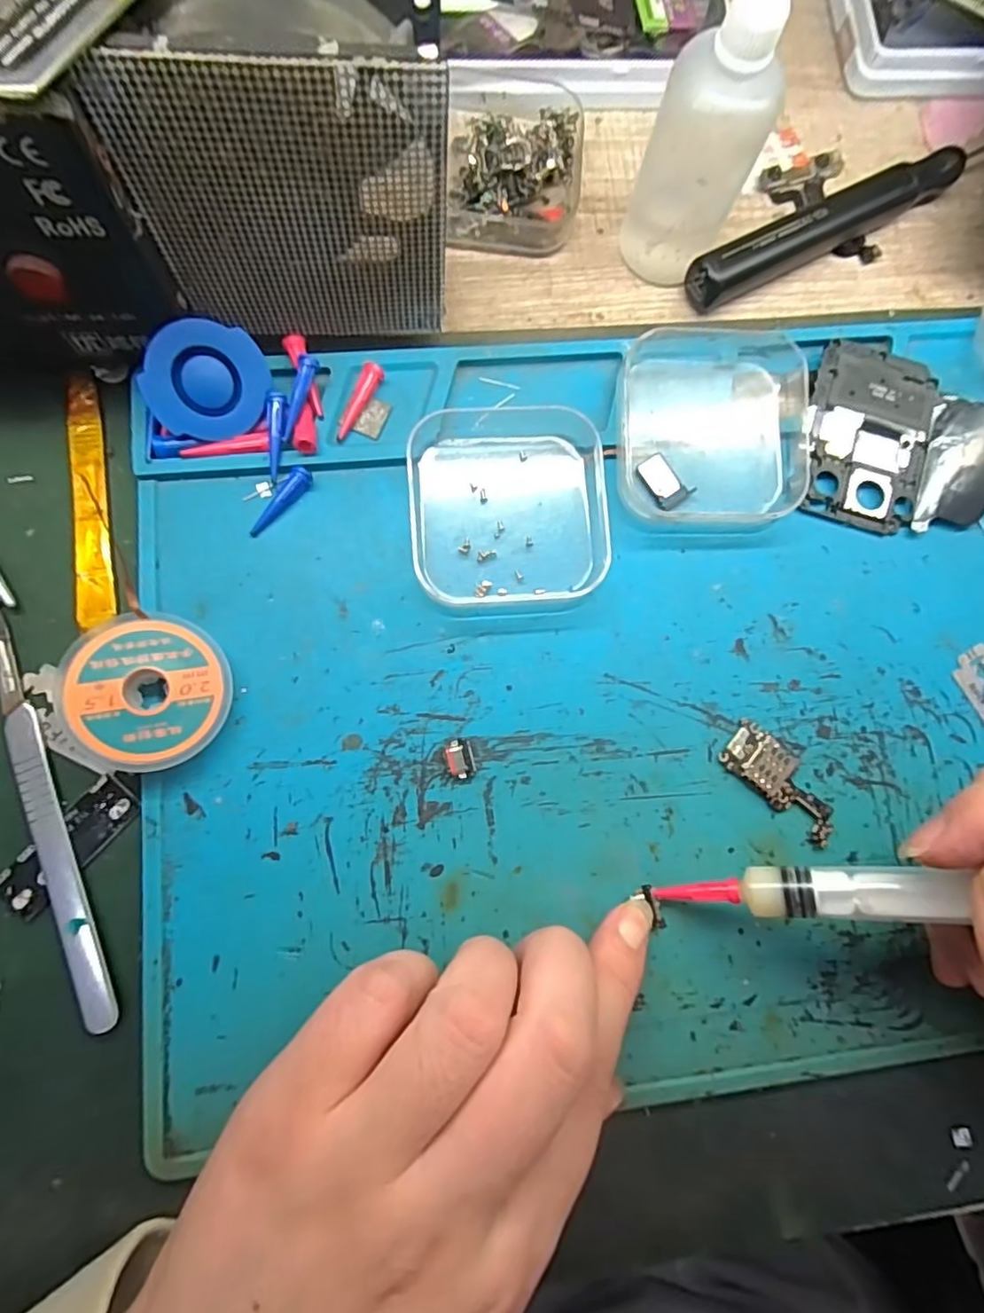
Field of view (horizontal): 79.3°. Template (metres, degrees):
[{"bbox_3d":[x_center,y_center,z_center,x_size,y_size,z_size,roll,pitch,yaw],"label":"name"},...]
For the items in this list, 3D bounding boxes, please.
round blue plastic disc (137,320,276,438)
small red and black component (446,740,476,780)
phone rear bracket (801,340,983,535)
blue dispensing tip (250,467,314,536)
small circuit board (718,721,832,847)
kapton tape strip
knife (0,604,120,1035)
[{"bbox_3d":[-0.090,-0.087,0.189,0.037,0.004,0.033,-9,117,-18],"label":"round blue plastic disc"},{"bbox_3d":[-0.010,0.032,0.189,0.008,0.004,0.012,-8,82,-4],"label":"small red and black component"},{"bbox_3d":[0.161,-0.071,0.214,0.098,0.006,0.067,19,81,0],"label":"phone rear bracket"},{"bbox_3d":[-0.071,-0.052,0.196,0.007,0.005,0.027,39,81,3],"label":"blue dispensing tip"},{"bbox_3d":[0.095,0.041,0.194,0.043,0.005,0.018,42,81,4],"label":"small circuit board"},{"bbox_3d":[-0.132,-0.052,0.196,0.011,0.004,0.084,-6,82,-20],"label":"kapton tape strip"},{"bbox_3d":[-0.134,0.047,0.178,0.010,0.004,0.127,-21,83,-6],"label":"knife"}]

